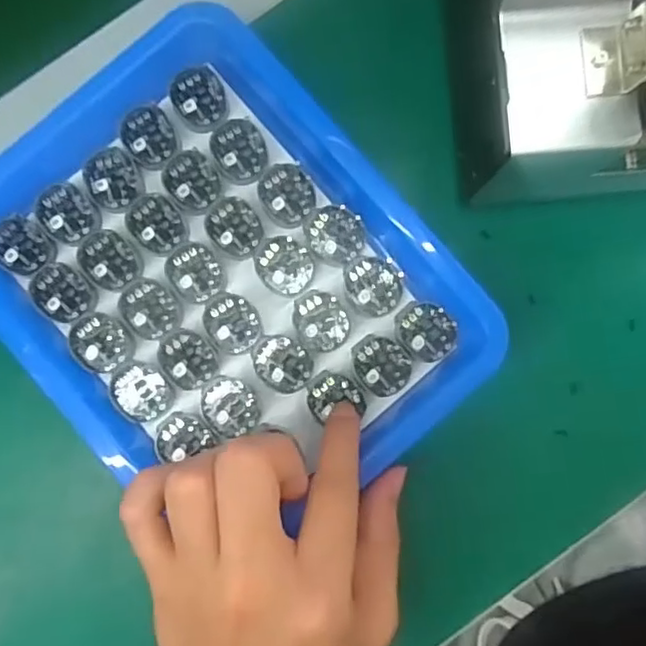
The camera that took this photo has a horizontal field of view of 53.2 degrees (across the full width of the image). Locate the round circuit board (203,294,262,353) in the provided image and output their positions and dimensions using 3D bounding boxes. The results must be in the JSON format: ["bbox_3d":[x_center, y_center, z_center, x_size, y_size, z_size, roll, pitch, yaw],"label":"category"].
[{"bbox_3d":[-0.041,0.000,0.294,0.024,0.004,0.028,-32,84,-1],"label":"round circuit board"}]

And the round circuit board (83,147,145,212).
[{"bbox_3d":[-0.097,-0.067,0.298,0.024,0.004,0.031,-29,84,-1],"label":"round circuit board"}]

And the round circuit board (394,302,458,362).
[{"bbox_3d":[0.047,0.003,0.294,0.028,0.004,0.024,39,87,5],"label":"round circuit board"}]

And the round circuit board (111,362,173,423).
[{"bbox_3d":[-0.083,0.031,0.293,0.028,0.004,0.025,24,86,4],"label":"round circuit board"}]

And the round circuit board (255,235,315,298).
[{"bbox_3d":[-0.017,-0.026,0.296,0.026,0.004,0.028,0,85,2],"label":"round circuit board"}]

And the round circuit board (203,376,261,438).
[{"bbox_3d":[-0.042,0.037,0.294,0.024,0.007,0.027,-14,84,1],"label":"round circuit board"}]

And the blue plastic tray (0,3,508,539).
[{"bbox_3d":[-0.045,-0.017,0.291,0.169,0.022,0.212,-41,85,-2],"label":"blue plastic tray"}]

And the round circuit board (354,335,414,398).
[{"bbox_3d":[0.026,0.019,0.294,0.024,0.004,0.029,-40,85,-2],"label":"round circuit board"}]

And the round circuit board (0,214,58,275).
[{"bbox_3d":[-0.139,-0.036,0.295,0.027,0.005,0.025,0,85,2],"label":"round circuit board"}]

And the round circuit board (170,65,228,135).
[{"bbox_3d":[-0.058,-0.105,0.301,0.025,0.005,0.030,-7,85,1],"label":"round circuit board"}]

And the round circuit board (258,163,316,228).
[{"bbox_3d":[-0.017,-0.060,0.298,0.025,0.004,0.029,-5,85,2],"label":"round circuit board"}]

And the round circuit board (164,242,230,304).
[{"bbox_3d":[-0.058,-0.024,0.296,0.026,0.004,0.028,0,85,2],"label":"round circuit board"}]

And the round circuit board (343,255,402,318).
[{"bbox_3d":[0.023,-0.017,0.295,0.026,0.004,0.028,0,85,2],"label":"round circuit board"}]

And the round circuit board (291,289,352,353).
[{"bbox_3d":[-0.001,-0.001,0.294,0.025,0.004,0.027,-5,85,2],"label":"round circuit board"}]

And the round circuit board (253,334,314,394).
[{"bbox_3d":[-0.018,0.018,0.295,0.027,0.004,0.024,41,87,5],"label":"round circuit board"}]

